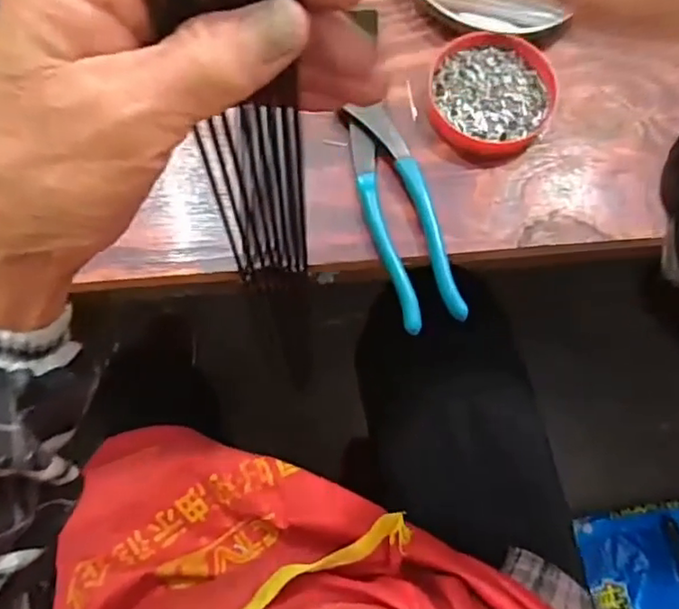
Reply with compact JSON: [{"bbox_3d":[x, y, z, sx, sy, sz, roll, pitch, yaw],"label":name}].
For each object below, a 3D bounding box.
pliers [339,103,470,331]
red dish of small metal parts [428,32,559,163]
[{"bbox_3d":[0.036,-0.057,0.367,0.039,0.017,0.146,-14,72,-4],"label":"pliers"},{"bbox_3d":[0.097,-0.132,0.388,0.078,0.022,0.079,0,72,0],"label":"red dish of small metal parts"}]

